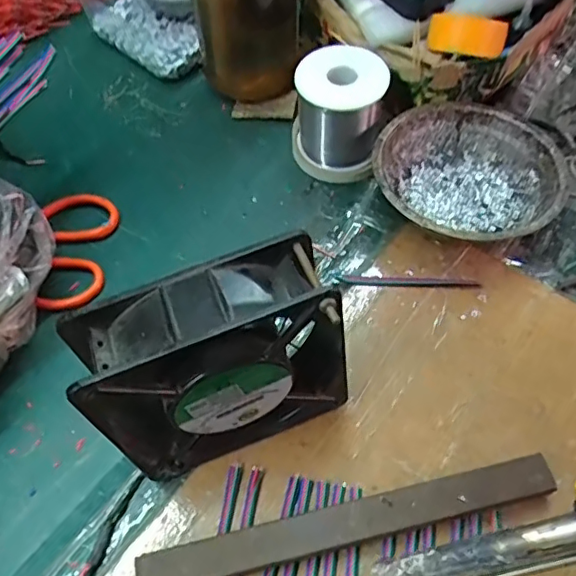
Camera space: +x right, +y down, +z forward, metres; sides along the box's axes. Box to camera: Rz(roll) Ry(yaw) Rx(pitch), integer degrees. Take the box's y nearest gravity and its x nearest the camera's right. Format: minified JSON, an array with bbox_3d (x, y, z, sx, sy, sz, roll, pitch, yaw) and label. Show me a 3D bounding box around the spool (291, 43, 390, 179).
[{"bbox_3d":[0.039,-0.133,0.427,0.065,0.077,0.068,-1,58,2],"label":"spool"}]

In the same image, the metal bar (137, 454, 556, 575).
[{"bbox_3d":[0.032,0.124,0.295,0.213,0.018,0.019,-12,58,-5],"label":"metal bar"}]

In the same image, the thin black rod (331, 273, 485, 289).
[{"bbox_3d":[0.080,-0.004,0.381,0.095,0.004,0.008,5,58,5],"label":"thin black rod"}]

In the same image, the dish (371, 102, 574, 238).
[{"bbox_3d":[0.125,-0.075,0.402,0.124,0.042,0.127,-1,58,2],"label":"dish"}]

